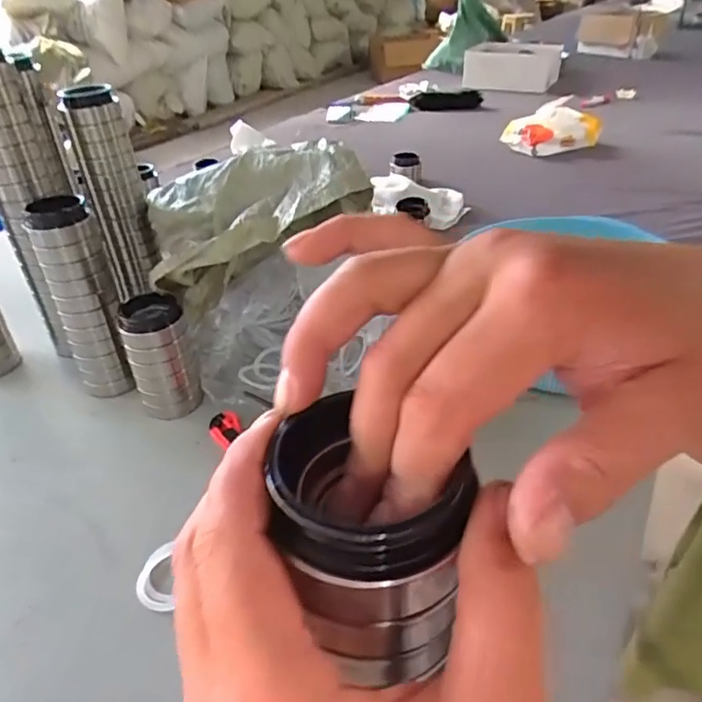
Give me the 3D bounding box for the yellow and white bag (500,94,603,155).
[{"bbox_3d":[0.486,-0.538,1.362,0.236,0.107,0.082,-9,36,-10],"label":"yellow and white bag"}]

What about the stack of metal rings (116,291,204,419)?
[{"bbox_3d":[-0.212,0.005,0.630,0.065,0.127,0.056,-16,37,-18],"label":"stack of metal rings"}]

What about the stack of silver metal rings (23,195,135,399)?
[{"bbox_3d":[-0.297,-0.056,0.640,0.071,0.221,0.057,-22,40,-26],"label":"stack of silver metal rings"}]

